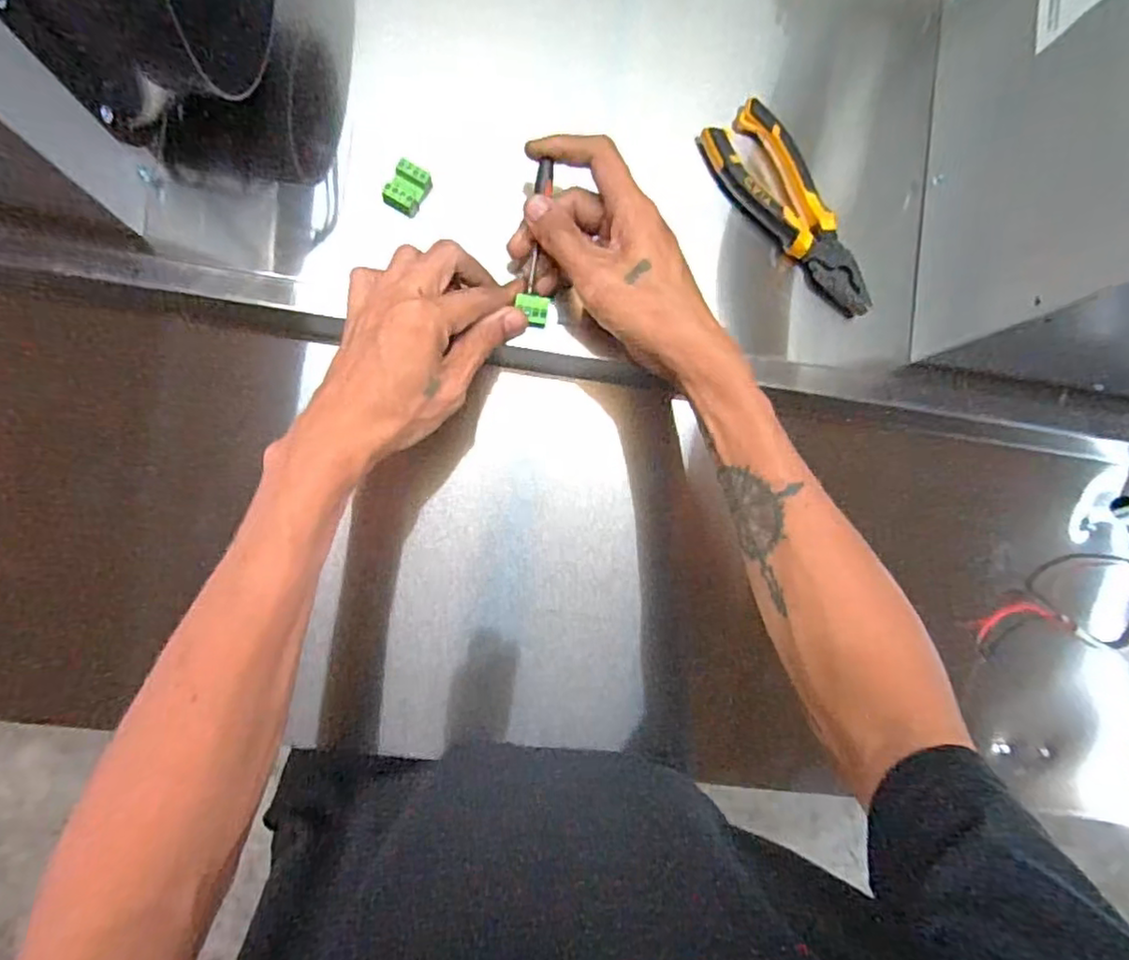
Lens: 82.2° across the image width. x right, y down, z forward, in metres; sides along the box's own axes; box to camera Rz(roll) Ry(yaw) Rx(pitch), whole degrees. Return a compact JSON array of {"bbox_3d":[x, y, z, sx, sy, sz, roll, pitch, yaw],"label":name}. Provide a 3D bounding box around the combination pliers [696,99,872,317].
[{"bbox_3d":[0.154,-0.180,0.445,0.052,0.019,0.159,-34,89,-9],"label":"combination pliers"}]

